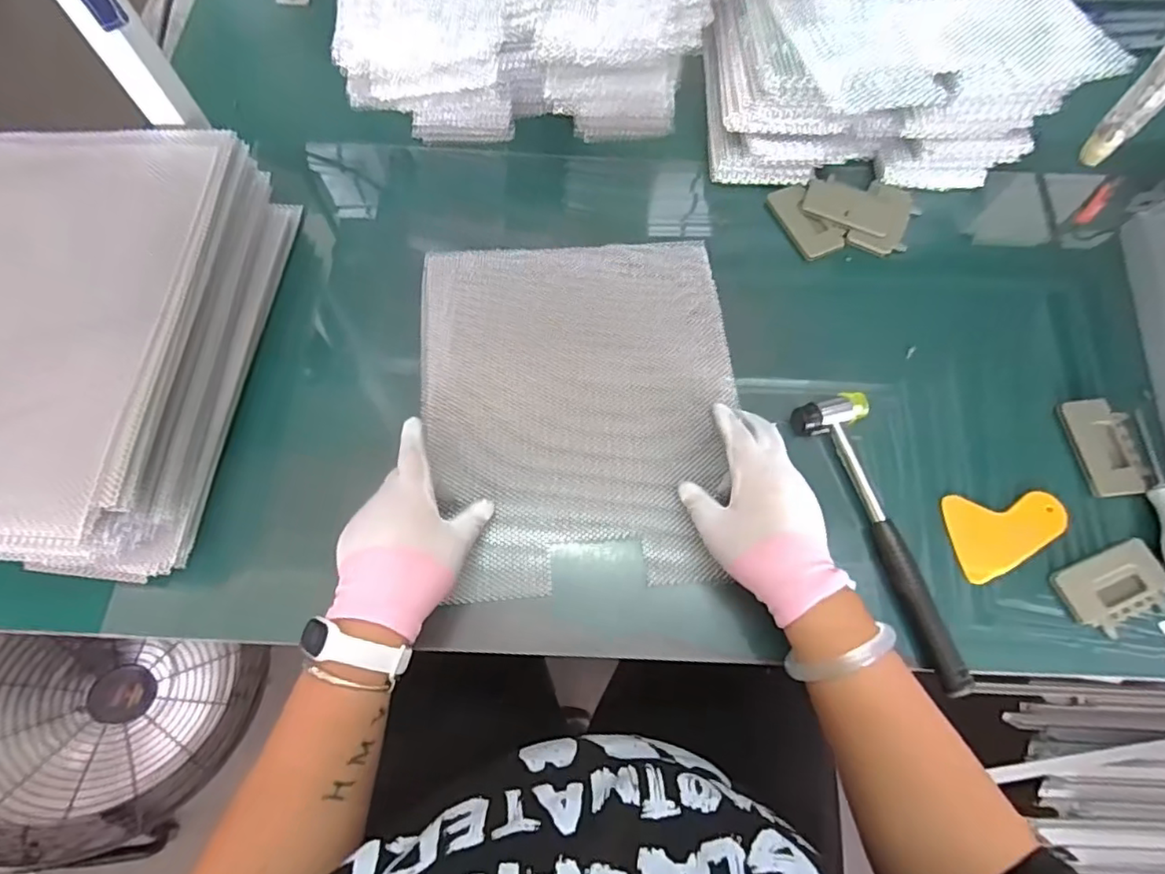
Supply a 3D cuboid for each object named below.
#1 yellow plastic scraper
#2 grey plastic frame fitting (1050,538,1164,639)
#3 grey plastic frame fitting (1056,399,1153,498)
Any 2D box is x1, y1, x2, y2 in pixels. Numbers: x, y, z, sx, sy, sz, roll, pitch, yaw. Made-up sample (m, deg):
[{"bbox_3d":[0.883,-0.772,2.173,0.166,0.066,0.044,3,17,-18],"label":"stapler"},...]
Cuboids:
[{"bbox_3d":[0.355,0.081,0.489,0.097,0.008,0.067,-5,75,-4],"label":"yellow plastic scraper"},{"bbox_3d":[0.422,0.120,0.467,0.087,0.010,0.055,-21,74,-7],"label":"grey plastic frame fitting"},{"bbox_3d":[0.454,0.008,0.511,0.059,0.006,0.085,-4,69,-2],"label":"grey plastic frame fitting"}]

